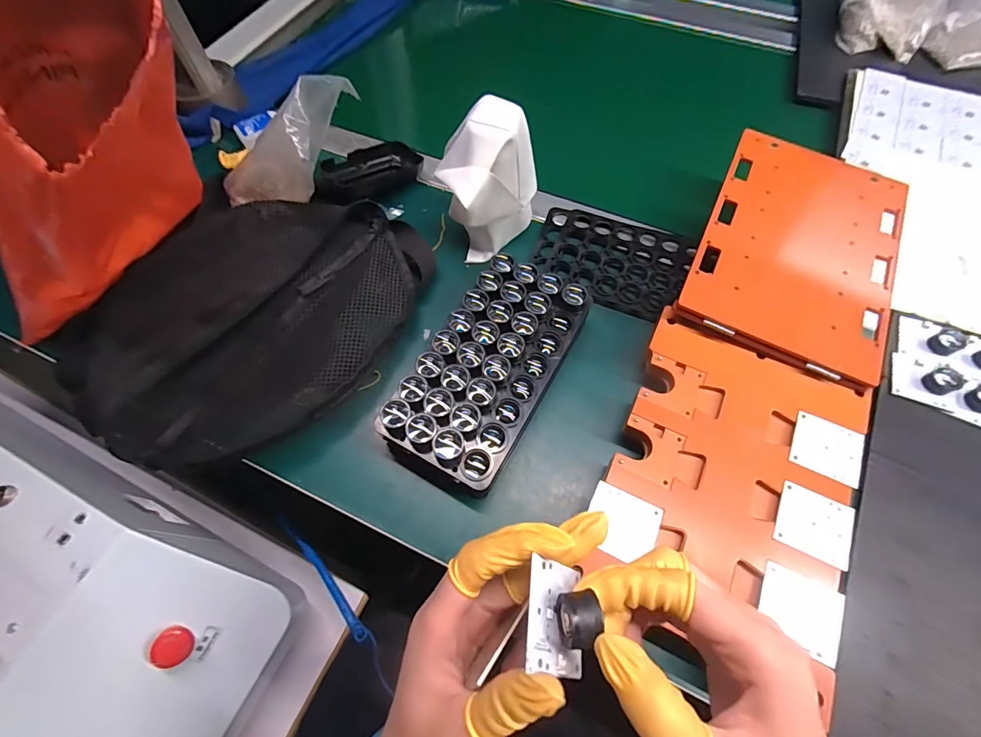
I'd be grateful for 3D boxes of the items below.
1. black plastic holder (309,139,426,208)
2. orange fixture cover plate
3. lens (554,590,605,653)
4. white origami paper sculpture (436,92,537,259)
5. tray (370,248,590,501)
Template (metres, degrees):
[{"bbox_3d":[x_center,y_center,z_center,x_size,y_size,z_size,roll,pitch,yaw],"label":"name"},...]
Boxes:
[{"bbox_3d":[-0.135,-0.214,0.480,0.047,0.032,0.128,40,59,19],"label":"black plastic holder"},{"bbox_3d":[0.276,-0.112,0.387,0.158,0.017,0.233,24,67,13],"label":"orange fixture cover plate"},{"bbox_3d":[0.037,0.105,0.182,0.016,0.017,0.020,-5,64,0],"label":"lens"},{"bbox_3d":[0.000,-0.165,0.407,0.082,0.118,0.088,-1,64,2],"label":"white origami paper sculpture"},{"bbox_3d":[0.000,0.000,0.366,0.096,0.052,0.189,26,68,14],"label":"tray"}]

